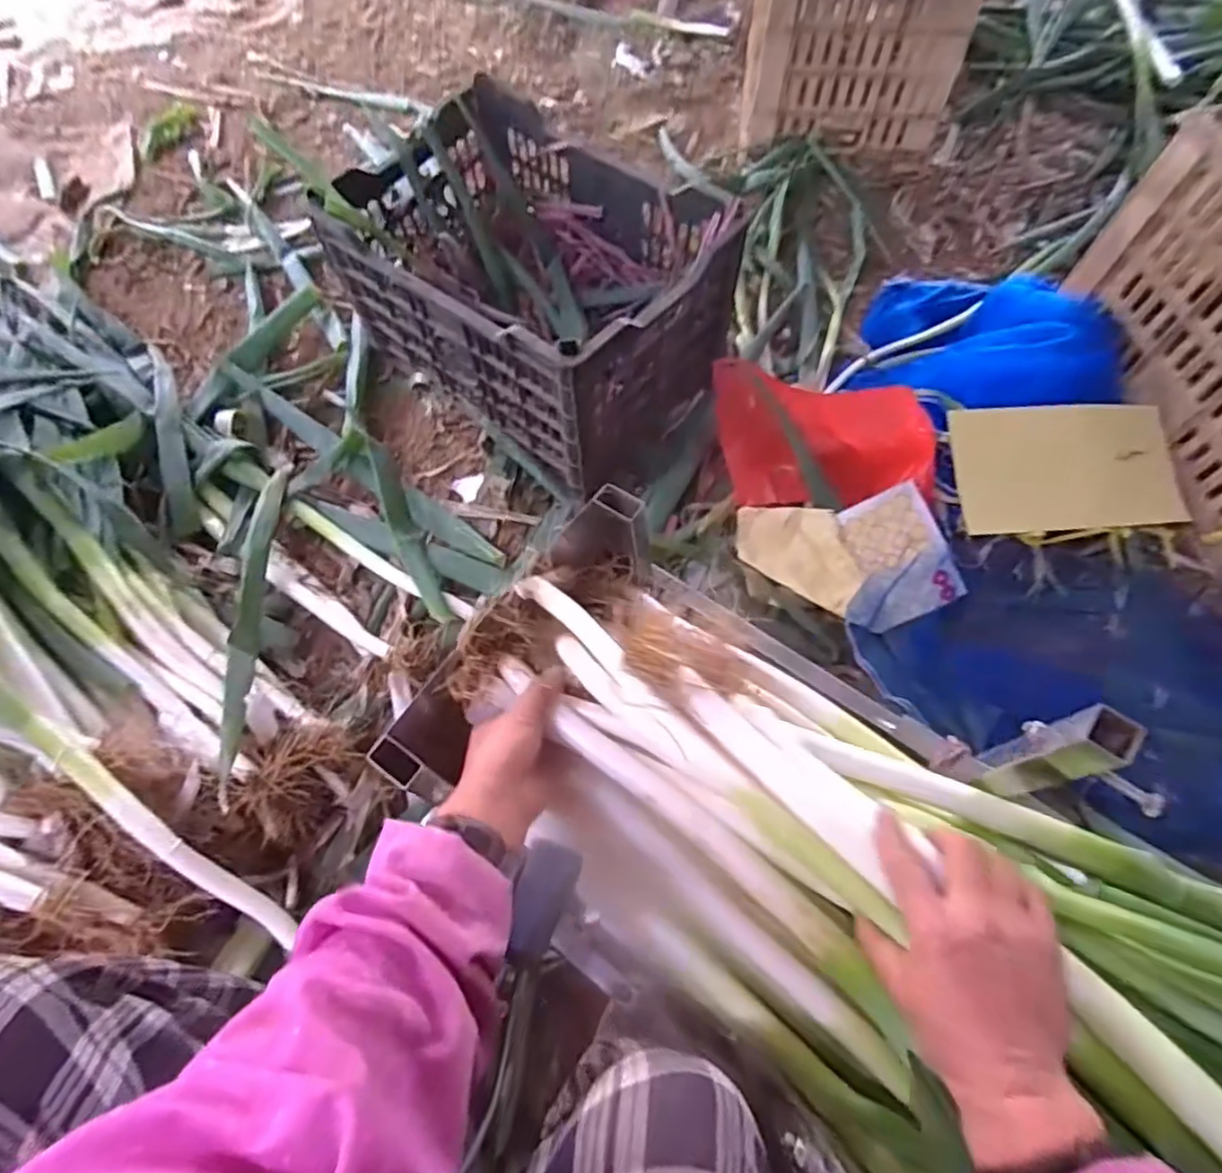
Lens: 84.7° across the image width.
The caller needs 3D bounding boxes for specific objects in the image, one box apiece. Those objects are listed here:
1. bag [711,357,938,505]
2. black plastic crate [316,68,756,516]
[{"bbox_3d":[0.271,-0.212,0.870,0.267,0.094,0.191,3,65,1],"label":"bag"},{"bbox_3d":[-0.099,-0.403,0.930,0.475,0.259,0.328,39,71,16],"label":"black plastic crate"}]

